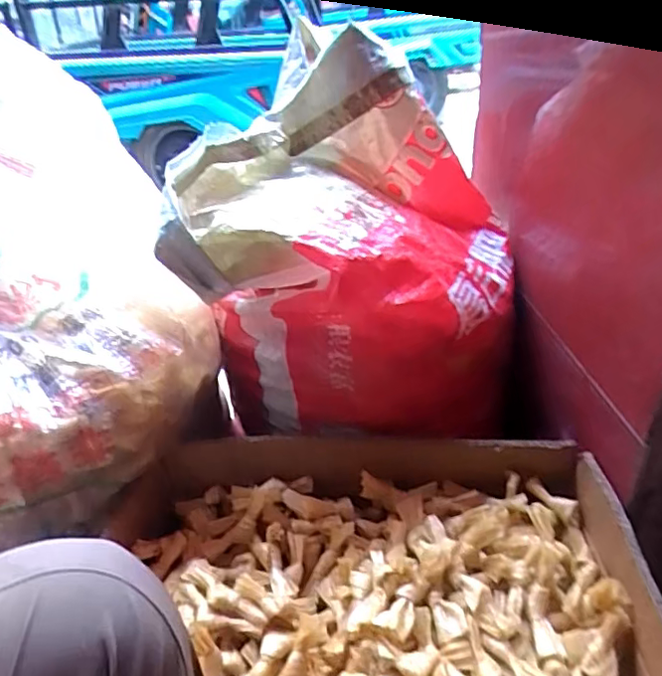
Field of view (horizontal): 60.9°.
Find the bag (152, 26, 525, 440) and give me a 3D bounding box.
[{"bbox_3d":[0.034,-0.098,0.613,0.312,0.345,0.306,3,33,13],"label":"bag"}]

